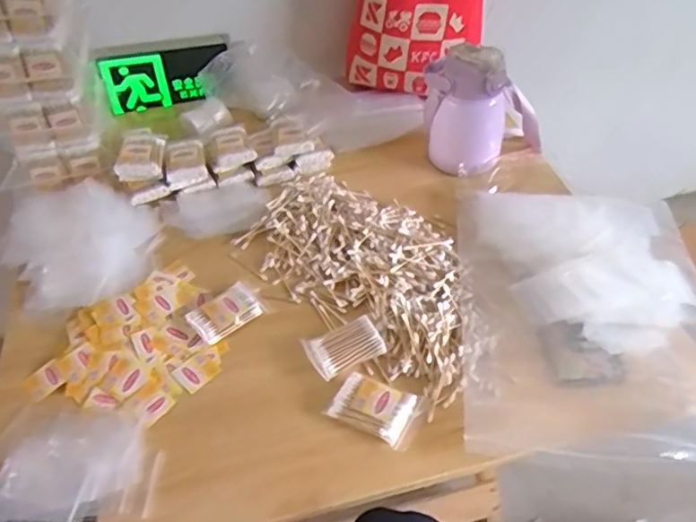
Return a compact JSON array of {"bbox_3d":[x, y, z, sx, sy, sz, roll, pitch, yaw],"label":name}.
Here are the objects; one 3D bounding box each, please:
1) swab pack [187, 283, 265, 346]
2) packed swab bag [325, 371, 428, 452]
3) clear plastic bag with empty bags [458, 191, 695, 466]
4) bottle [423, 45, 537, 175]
[{"bbox_3d":[-0.144,0.060,0.707,0.077,0.018,0.053,-30,51,-25],"label":"swab pack"},{"bbox_3d":[0.029,0.148,0.619,0.087,0.012,0.060,20,49,21],"label":"packed swab bag"},{"bbox_3d":[0.271,0.050,0.689,0.286,0.052,0.399,3,45,6],"label":"clear plastic bag with empty bags"},{"bbox_3d":[0.196,-0.219,0.862,0.171,0.166,0.109,5,45,8],"label":"bottle"}]

